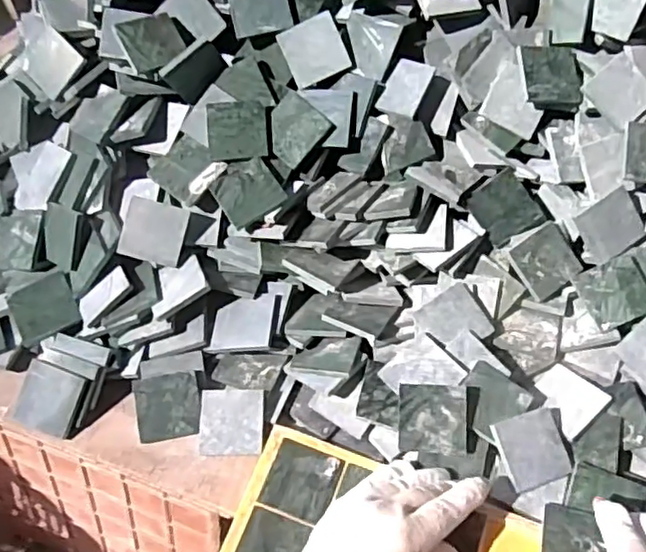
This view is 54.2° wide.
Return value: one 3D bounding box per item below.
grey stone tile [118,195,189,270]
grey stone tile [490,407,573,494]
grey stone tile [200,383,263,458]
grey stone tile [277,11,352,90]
[{"bbox_3d":[-0.142,-0.036,0.530,0.050,0.050,0.009,15,13,-12],"label":"grey stone tile"},{"bbox_3d":[0.158,0.130,0.473,0.053,0.004,0.051,-13,79,-12],"label":"grey stone tile"},{"bbox_3d":[-0.072,0.115,0.499,0.050,0.004,0.052,-2,69,5],"label":"grey stone tile"},{"bbox_3d":[-0.007,-0.194,0.545,0.050,0.050,0.004,-22,11,8],"label":"grey stone tile"}]

